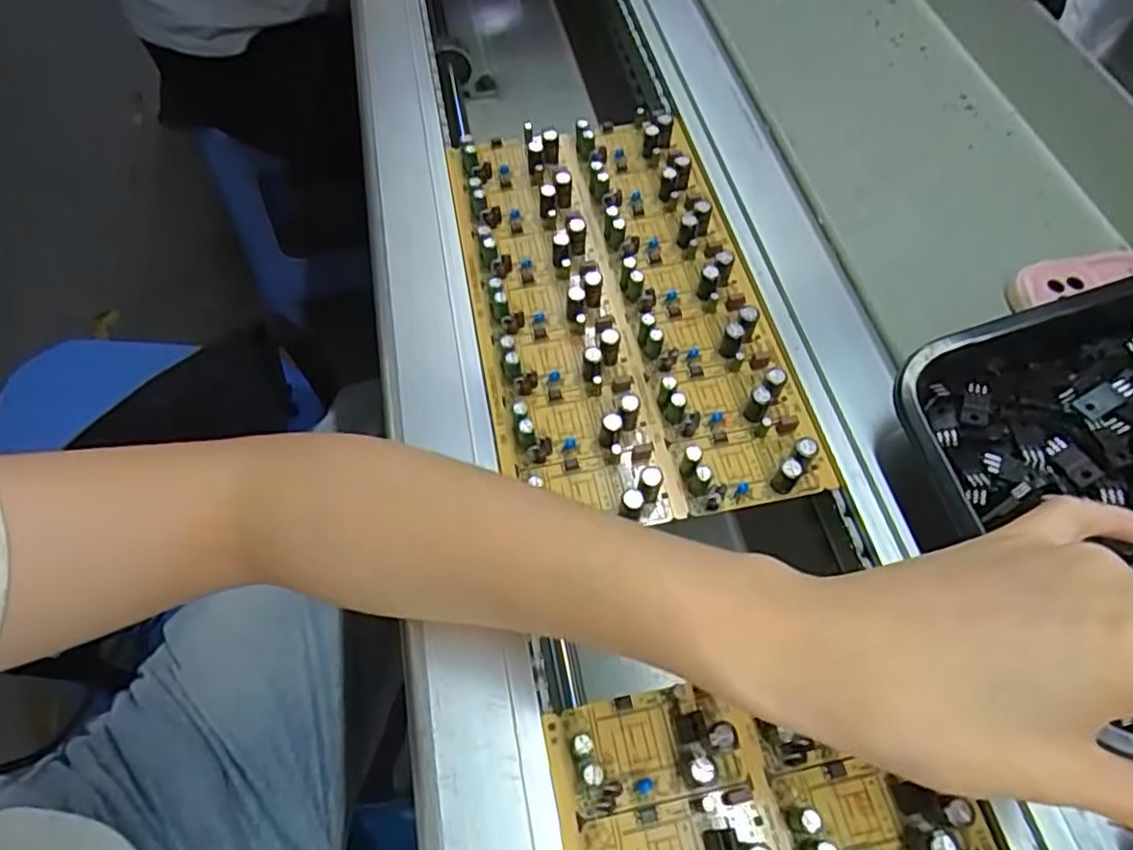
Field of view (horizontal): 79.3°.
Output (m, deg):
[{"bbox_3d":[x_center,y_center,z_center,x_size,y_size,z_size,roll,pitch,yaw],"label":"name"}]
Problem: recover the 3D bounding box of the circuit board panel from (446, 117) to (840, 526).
[{"bbox_3d":[0.022,-0.069,0.356,0.142,0.024,0.251,-11,61,-6],"label":"circuit board panel"}]

